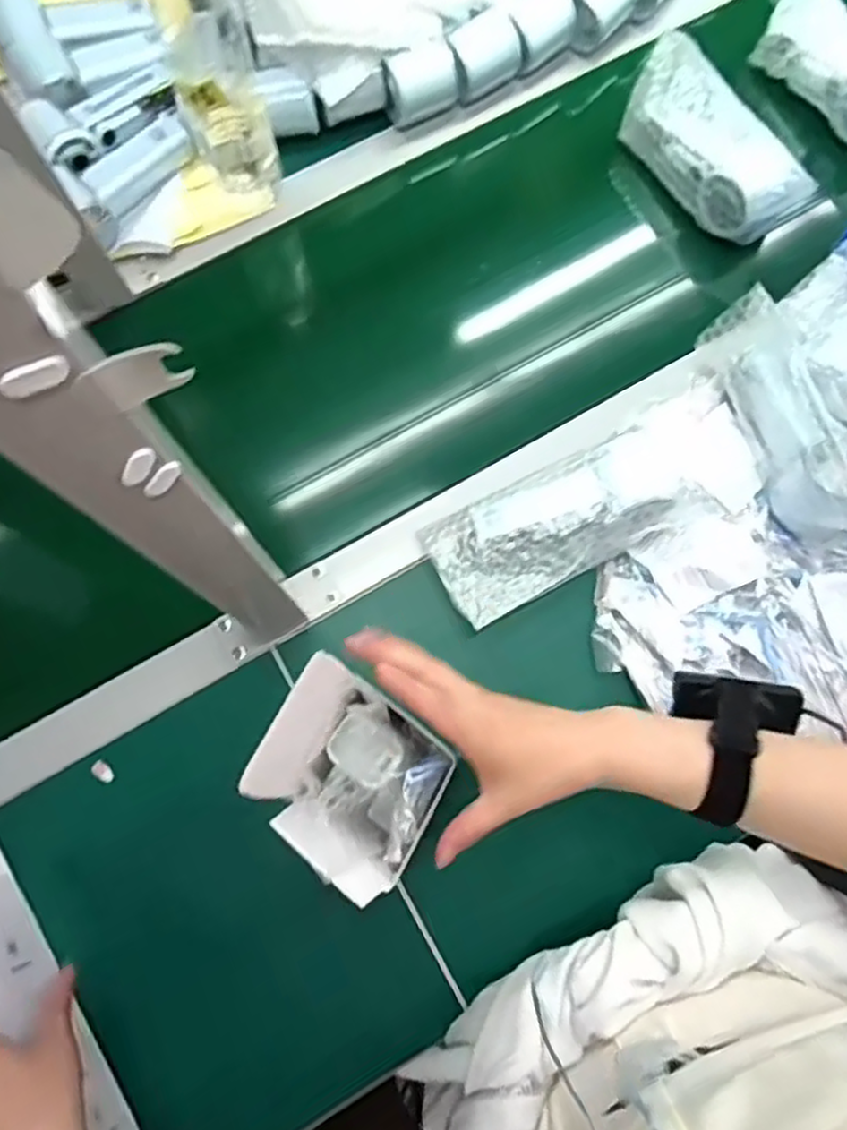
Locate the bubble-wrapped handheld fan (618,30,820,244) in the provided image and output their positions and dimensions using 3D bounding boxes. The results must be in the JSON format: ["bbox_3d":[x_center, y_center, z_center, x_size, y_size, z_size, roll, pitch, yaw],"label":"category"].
[{"bbox_3d":[0.252,-0.367,0.627,0.067,0.060,0.191,-30,77,-7],"label":"bubble-wrapped handheld fan"}]

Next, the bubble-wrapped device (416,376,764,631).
[{"bbox_3d":[0.139,-0.056,0.541,0.275,0.045,0.113,-25,77,-5],"label":"bubble-wrapped device"}]

